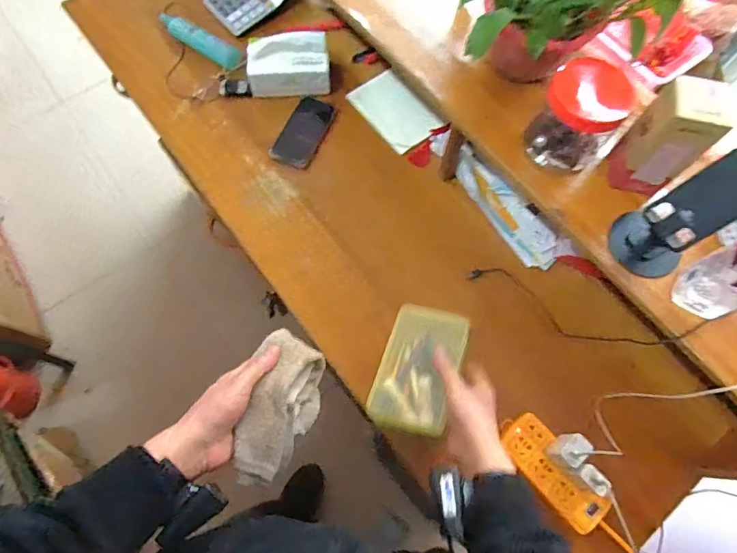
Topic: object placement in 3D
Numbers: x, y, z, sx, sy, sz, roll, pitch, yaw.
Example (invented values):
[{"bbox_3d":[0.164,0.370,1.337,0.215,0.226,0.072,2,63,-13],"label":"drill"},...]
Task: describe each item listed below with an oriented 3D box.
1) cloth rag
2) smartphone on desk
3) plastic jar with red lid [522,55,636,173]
[{"bbox_3d":[-0.109,0.158,0.551,0.085,0.068,0.174,16,65,4],"label":"cloth rag"},{"bbox_3d":[-0.125,-0.282,0.881,0.079,0.015,0.152,24,70,6],"label":"smartphone on desk"},{"bbox_3d":[0.285,-0.220,0.623,0.105,0.118,0.111,1,69,-2],"label":"plastic jar with red lid"}]

